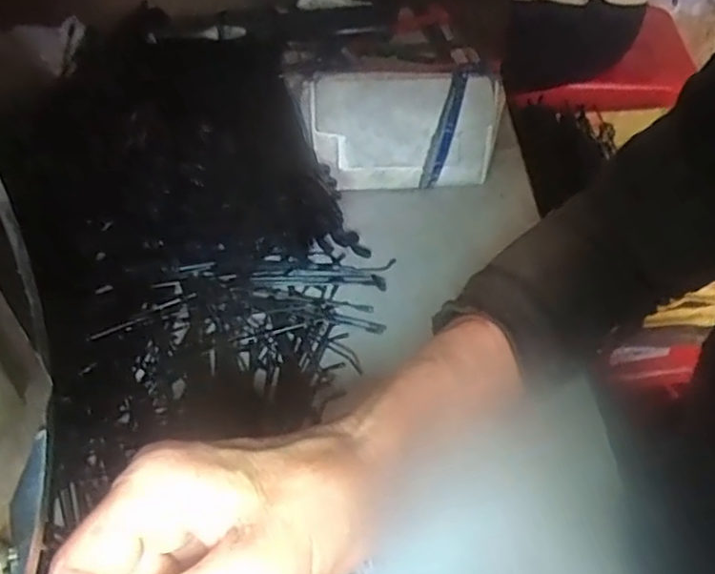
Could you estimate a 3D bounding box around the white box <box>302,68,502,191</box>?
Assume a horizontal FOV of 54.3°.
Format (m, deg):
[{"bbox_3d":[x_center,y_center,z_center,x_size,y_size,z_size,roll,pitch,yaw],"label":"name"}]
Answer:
[{"bbox_3d":[0.031,-0.100,0.458,0.123,0.084,0.022,-9,45,-8],"label":"white box"}]

